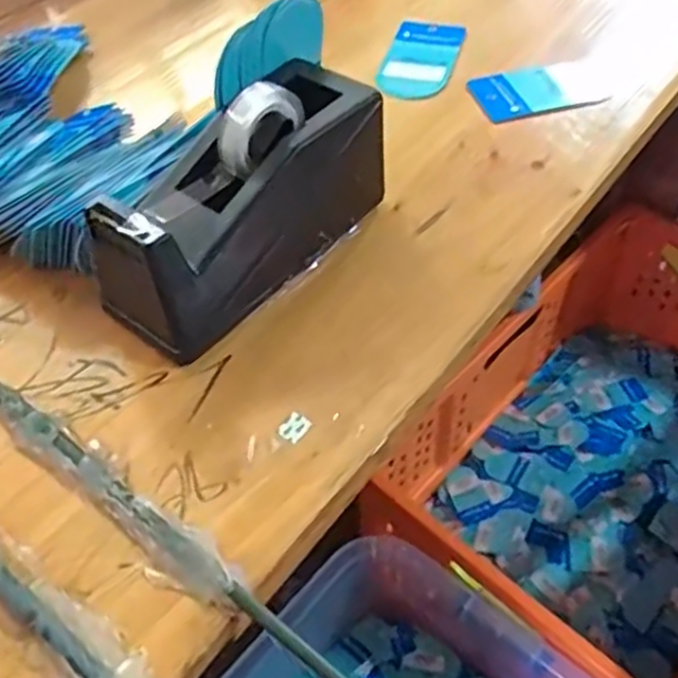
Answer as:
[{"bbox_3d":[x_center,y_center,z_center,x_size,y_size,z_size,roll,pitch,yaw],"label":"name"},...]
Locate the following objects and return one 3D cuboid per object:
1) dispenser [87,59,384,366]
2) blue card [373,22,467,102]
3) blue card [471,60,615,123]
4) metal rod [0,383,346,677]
[{"bbox_3d":[-0.046,-0.067,0.336,0.066,0.078,0.157,34,61,27],"label":"dispenser"},{"bbox_3d":[0.055,-0.189,0.475,0.046,0.004,0.094,12,53,13],"label":"blue card"},{"bbox_3d":[0.129,-0.161,0.452,0.088,0.005,0.050,-15,53,-12],"label":"blue card"},{"bbox_3d":[-0.062,0.075,0.262,0.232,0.011,0.009,31,59,25],"label":"metal rod"}]

